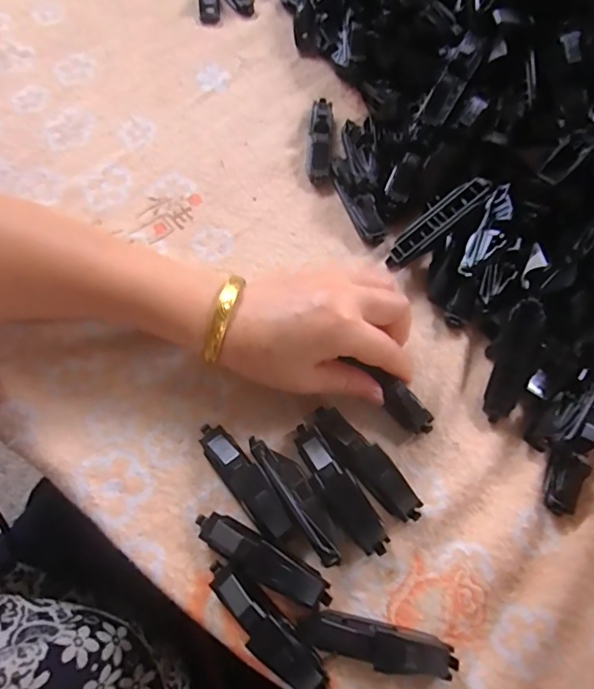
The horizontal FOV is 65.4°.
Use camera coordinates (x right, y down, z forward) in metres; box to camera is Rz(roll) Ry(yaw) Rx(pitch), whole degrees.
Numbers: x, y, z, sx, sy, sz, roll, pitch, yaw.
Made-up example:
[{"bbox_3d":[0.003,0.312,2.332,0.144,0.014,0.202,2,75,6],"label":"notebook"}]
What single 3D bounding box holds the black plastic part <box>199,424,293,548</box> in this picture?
[{"bbox_3d":[-0.030,0.077,0.264,0.020,0.020,0.077,-37,72,-14],"label":"black plastic part"}]

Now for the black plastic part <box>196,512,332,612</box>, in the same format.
[{"bbox_3d":[-0.019,0.117,0.250,0.080,0.020,0.019,29,70,11],"label":"black plastic part"}]

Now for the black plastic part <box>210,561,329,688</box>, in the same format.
[{"bbox_3d":[-0.016,0.146,0.239,0.019,0.020,0.080,-42,73,-16],"label":"black plastic part"}]

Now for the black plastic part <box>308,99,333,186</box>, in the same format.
[{"bbox_3d":[0.019,-0.165,0.369,0.018,0.016,0.076,4,67,2],"label":"black plastic part"}]

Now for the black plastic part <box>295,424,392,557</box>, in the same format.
[{"bbox_3d":[0.023,0.084,0.268,0.021,0.021,0.081,-32,71,-13],"label":"black plastic part"}]

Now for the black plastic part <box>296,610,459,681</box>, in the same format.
[{"bbox_3d":[0.043,0.156,0.241,0.082,0.022,0.020,9,68,4],"label":"black plastic part"}]

